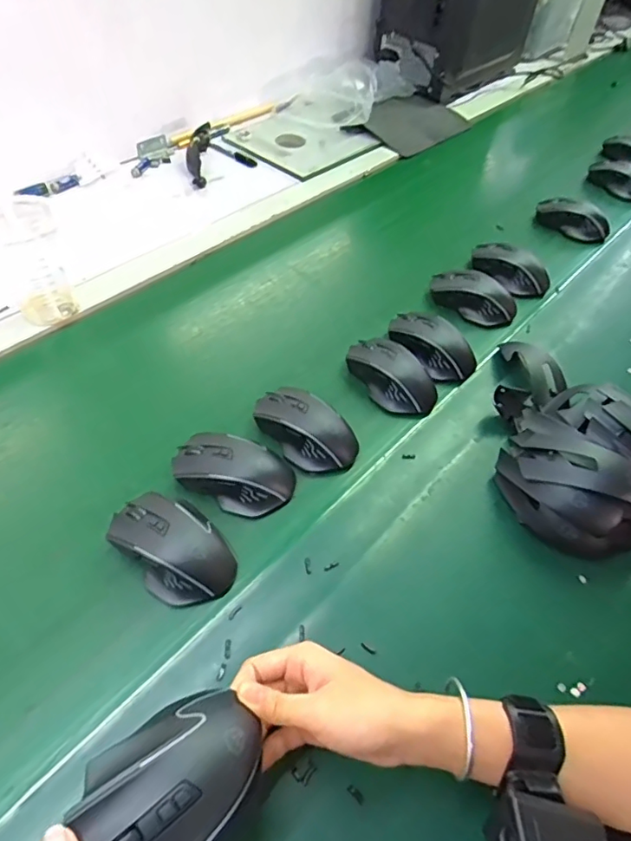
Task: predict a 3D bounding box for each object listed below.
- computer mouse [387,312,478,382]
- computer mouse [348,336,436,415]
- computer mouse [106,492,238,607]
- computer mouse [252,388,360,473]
[{"bbox_3d":[0.139,-0.095,0.649,0.113,0.034,0.062,33,55,19],"label":"computer mouse"},{"bbox_3d":[0.088,-0.057,0.615,0.065,0.032,0.111,-35,62,-29],"label":"computer mouse"},{"bbox_3d":[-0.123,0.107,0.463,0.114,0.033,0.070,38,57,22],"label":"computer mouse"},{"bbox_3d":[-0.009,0.003,0.556,0.066,0.033,0.115,-34,62,-28],"label":"computer mouse"}]

